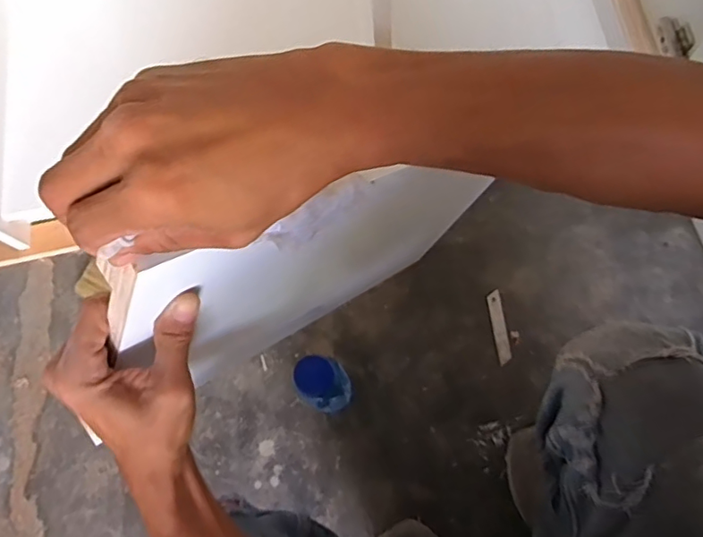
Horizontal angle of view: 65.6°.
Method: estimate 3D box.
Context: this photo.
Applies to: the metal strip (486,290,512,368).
[{"bbox_3d":[0.213,0.084,0.783,0.019,0.004,0.104,-11,73,13],"label":"metal strip"}]

